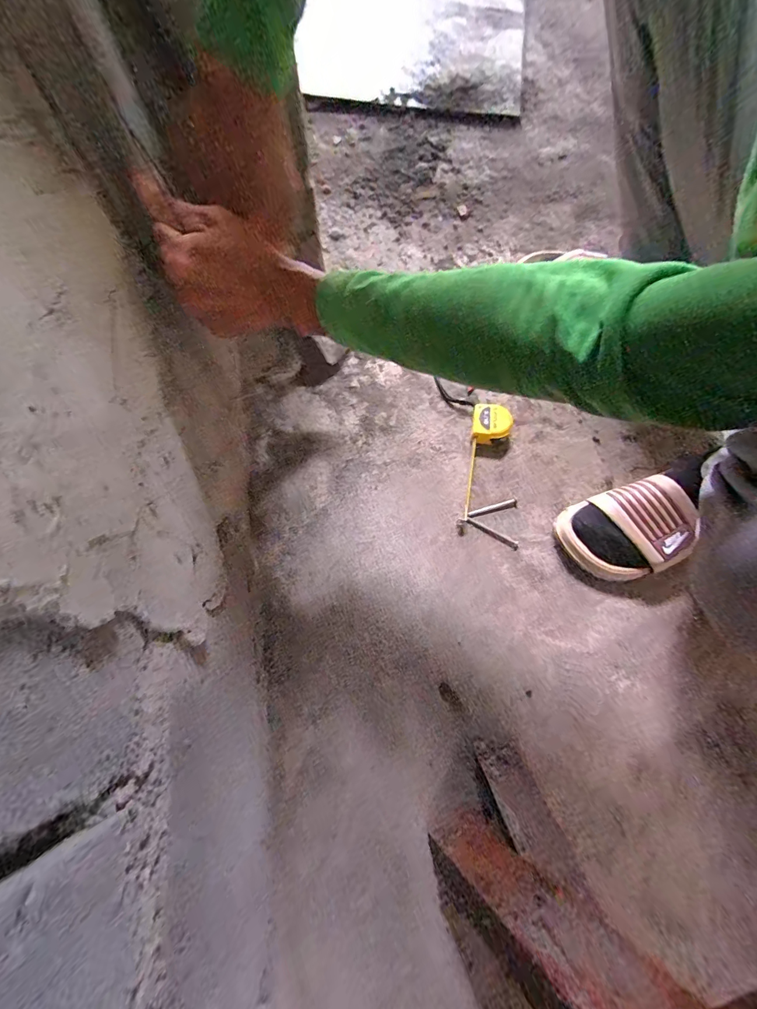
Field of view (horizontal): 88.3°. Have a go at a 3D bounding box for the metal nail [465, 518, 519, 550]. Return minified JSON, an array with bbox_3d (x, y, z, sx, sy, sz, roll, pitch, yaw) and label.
[{"bbox_3d":[0.150,0.038,0.515,0.074,0.005,0.010,31,72,10],"label":"metal nail"}]

